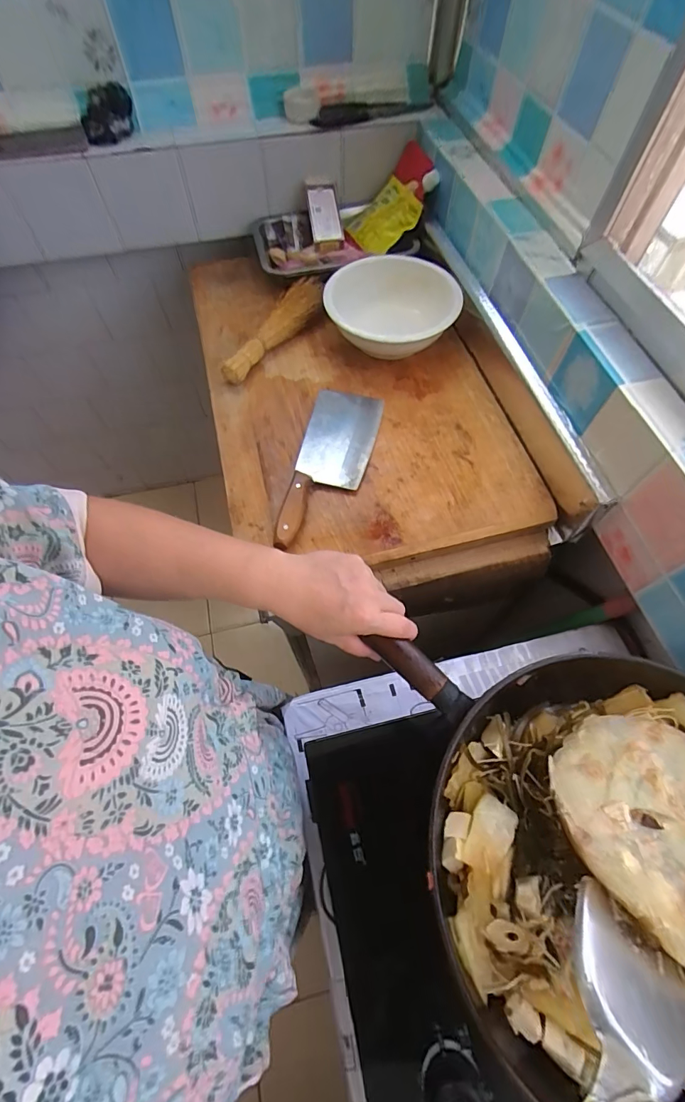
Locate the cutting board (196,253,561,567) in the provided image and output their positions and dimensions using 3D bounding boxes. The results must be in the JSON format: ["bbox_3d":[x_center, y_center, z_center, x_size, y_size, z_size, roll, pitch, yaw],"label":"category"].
[{"bbox_3d":[0.013,-0.261,0.695,0.439,0.045,0.620,-13,68,-6],"label":"cutting board"}]

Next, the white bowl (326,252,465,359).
[{"bbox_3d":[0.083,-0.405,0.729,0.214,0.082,0.214,0,63,0],"label":"white bowl"}]

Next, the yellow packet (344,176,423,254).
[{"bbox_3d":[0.082,-0.647,0.838,0.135,0.018,0.127,-42,65,17],"label":"yellow packet"}]

